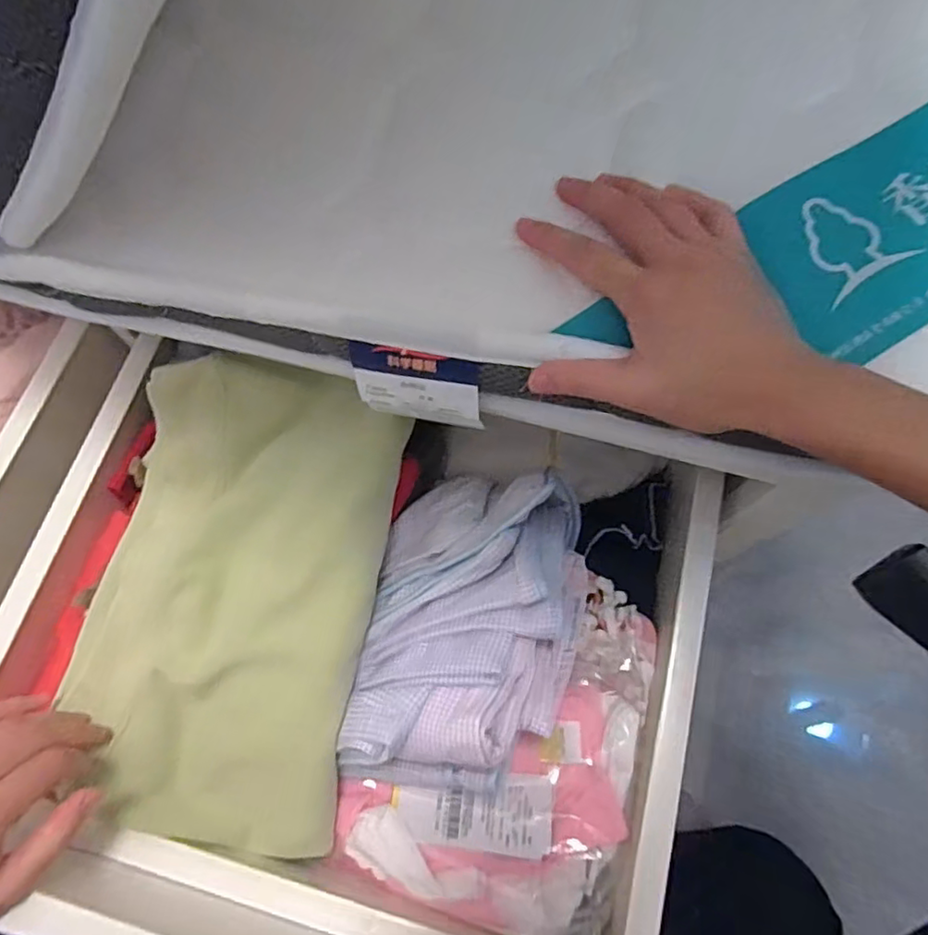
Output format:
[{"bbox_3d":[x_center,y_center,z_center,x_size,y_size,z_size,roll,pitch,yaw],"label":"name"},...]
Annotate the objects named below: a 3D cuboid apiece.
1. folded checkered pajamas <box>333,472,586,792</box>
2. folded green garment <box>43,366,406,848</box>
[{"bbox_3d":[0.007,0.098,0.402,0.140,0.076,0.213,9,68,3],"label":"folded checkered pajamas"},{"bbox_3d":[-0.150,0.078,0.402,0.184,0.027,0.300,10,80,11],"label":"folded green garment"}]

